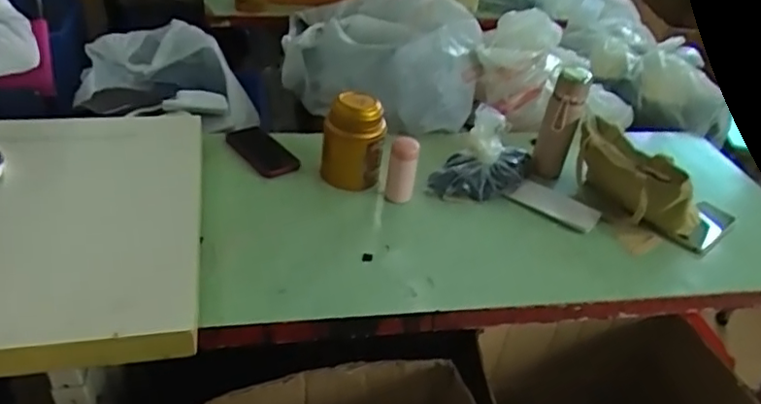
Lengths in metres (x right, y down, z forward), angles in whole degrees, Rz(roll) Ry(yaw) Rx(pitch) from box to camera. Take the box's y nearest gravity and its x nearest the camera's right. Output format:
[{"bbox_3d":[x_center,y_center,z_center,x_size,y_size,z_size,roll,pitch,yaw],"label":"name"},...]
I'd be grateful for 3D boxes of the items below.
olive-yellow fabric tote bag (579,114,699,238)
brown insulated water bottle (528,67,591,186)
[{"bbox_3d":[0.474,-0.040,1.126,0.114,0.156,0.230,-11,40,-23],"label":"olive-yellow fabric tote bag"},{"bbox_3d":[0.352,-0.157,1.168,0.064,0.205,0.079,17,38,13],"label":"brown insulated water bottle"}]

